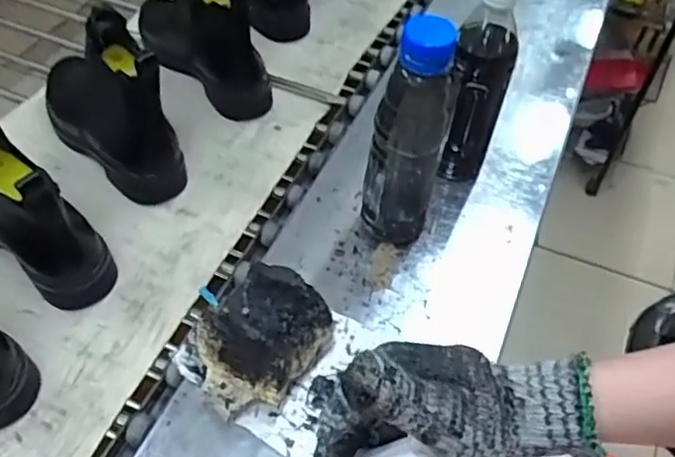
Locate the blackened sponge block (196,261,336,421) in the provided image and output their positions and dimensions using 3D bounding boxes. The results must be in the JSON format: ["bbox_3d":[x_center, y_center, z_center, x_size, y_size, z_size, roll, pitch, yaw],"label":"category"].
[{"bbox_3d":[-0.061,0.085,0.486,0.079,0.072,0.102,29,56,20],"label":"blackened sponge block"}]

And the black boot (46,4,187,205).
[{"bbox_3d":[-0.255,-0.145,0.670,0.096,0.163,0.223,-28,58,-22],"label":"black boot"}]

